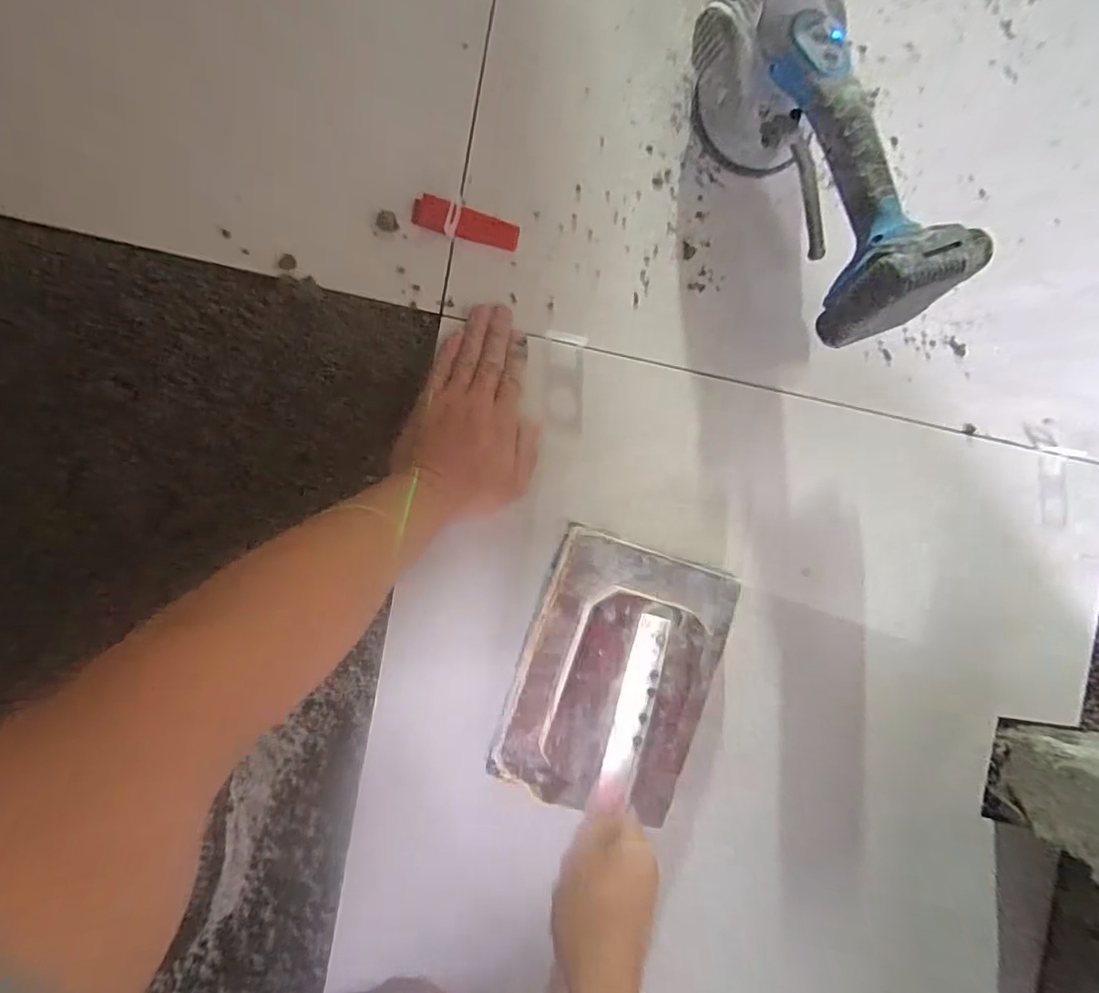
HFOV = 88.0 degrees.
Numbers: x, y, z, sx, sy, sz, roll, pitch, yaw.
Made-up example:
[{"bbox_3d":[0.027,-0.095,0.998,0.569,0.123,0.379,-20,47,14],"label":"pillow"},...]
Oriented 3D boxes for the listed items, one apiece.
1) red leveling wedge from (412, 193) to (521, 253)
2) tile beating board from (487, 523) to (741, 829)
[{"bbox_3d":[-0.068,-0.226,0.468,0.086,0.010,0.026,13,89,-10],"label":"red leveling wedge"},{"bbox_3d":[0.057,0.147,0.448,0.160,0.062,0.220,20,88,-9],"label":"tile beating board"}]

